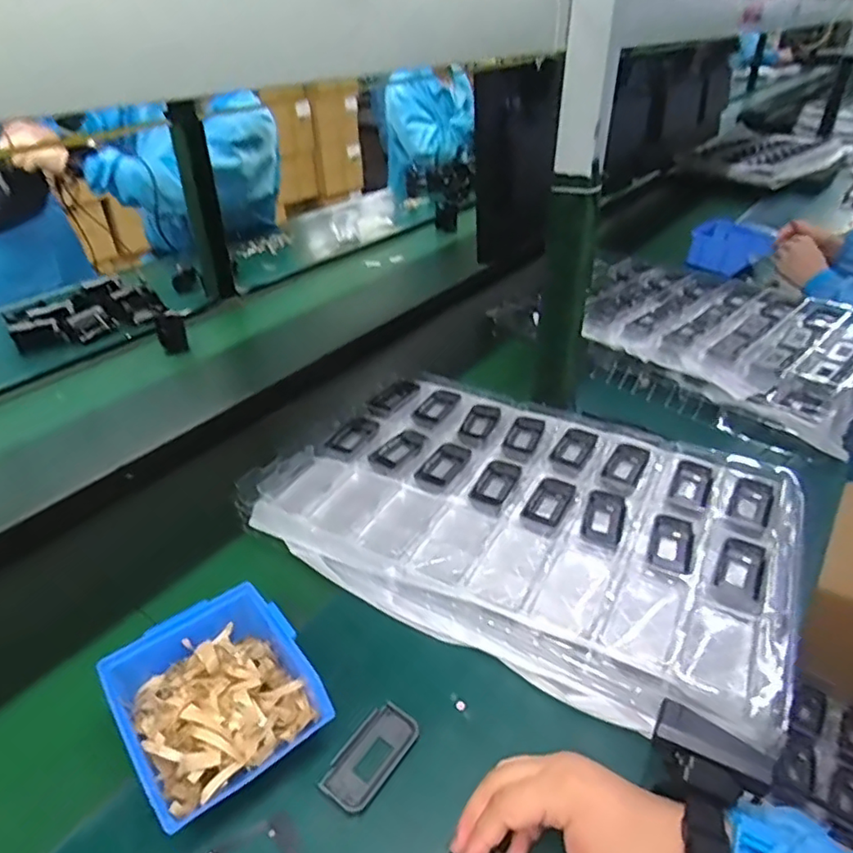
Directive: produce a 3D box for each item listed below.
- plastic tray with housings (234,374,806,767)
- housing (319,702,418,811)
[{"bbox_3d":[0.099,0.088,0.619,0.508,0.057,0.321,18,39,26],"label":"plastic tray with housings"},{"bbox_3d":[-0.040,0.242,0.438,0.037,0.004,0.077,32,45,22],"label":"housing"}]

